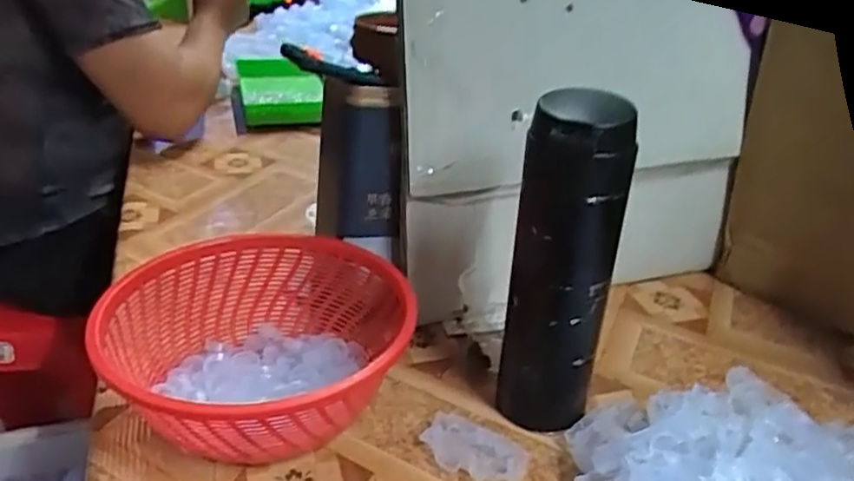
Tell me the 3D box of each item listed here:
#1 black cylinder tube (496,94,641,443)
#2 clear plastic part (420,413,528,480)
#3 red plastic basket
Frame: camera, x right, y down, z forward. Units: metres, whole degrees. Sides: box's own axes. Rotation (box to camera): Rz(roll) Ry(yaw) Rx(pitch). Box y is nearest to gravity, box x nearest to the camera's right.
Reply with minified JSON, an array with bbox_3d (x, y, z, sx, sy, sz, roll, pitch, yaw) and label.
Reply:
[{"bbox_3d":[0.084,0.026,0.427,0.062,0.224,0.051,9,29,13],"label":"black cylinder tube"},{"bbox_3d":[0.031,0.138,0.444,0.068,0.010,0.044,18,32,26],"label":"clear plastic part"},{"bbox_3d":[-0.116,0.077,0.469,0.192,0.082,0.194,2,28,-1],"label":"red plastic basket"}]

